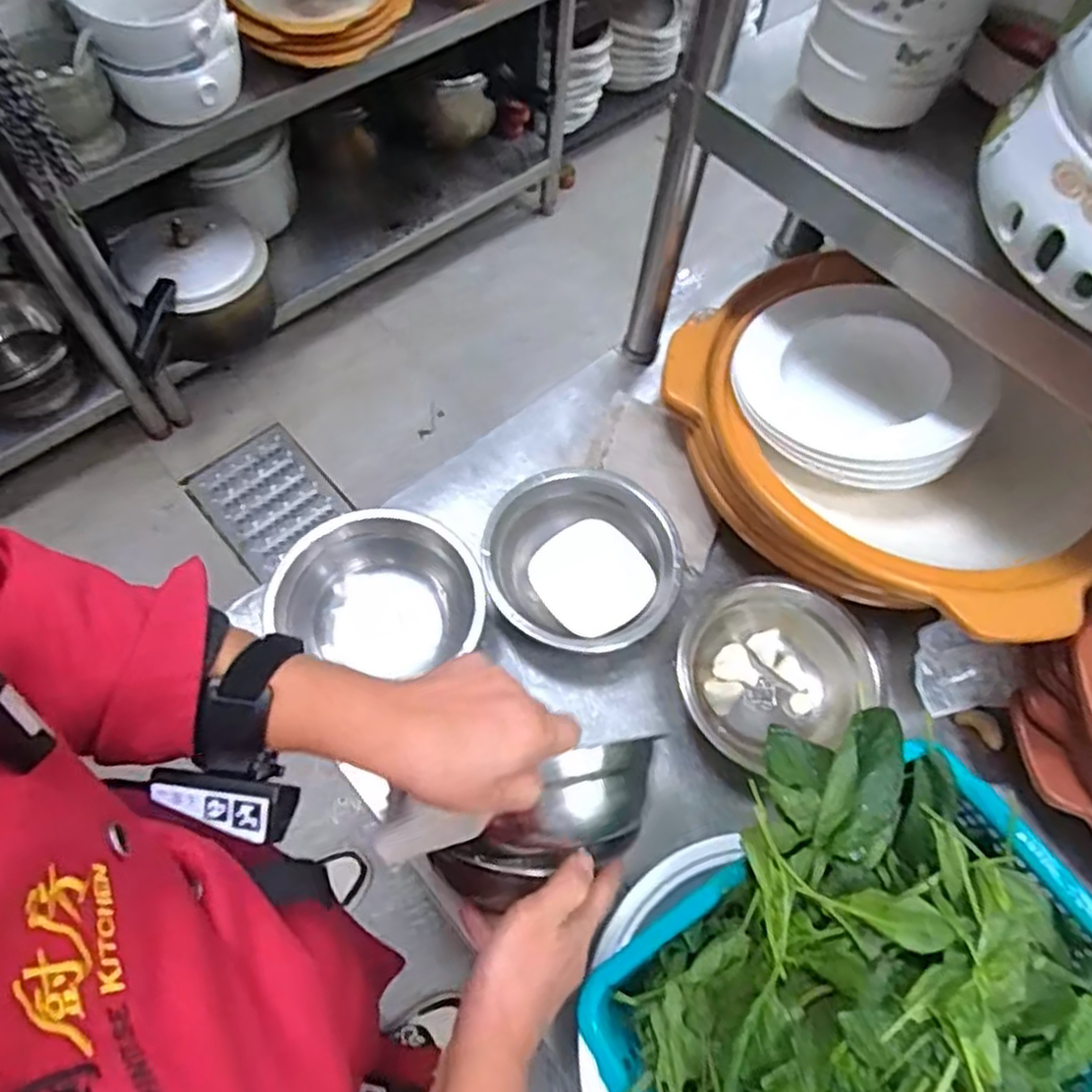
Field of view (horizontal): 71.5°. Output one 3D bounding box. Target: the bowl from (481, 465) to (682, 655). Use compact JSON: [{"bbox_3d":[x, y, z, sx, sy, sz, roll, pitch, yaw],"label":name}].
[{"bbox_3d":[0.030,0.019,0.682,0.163,0.086,0.163,1,62,-2],"label":"bowl"}]

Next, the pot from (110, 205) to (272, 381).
[{"bbox_3d":[-0.701,-0.496,1.502,0.321,0.237,0.259,-36,70,-19],"label":"pot"}]

